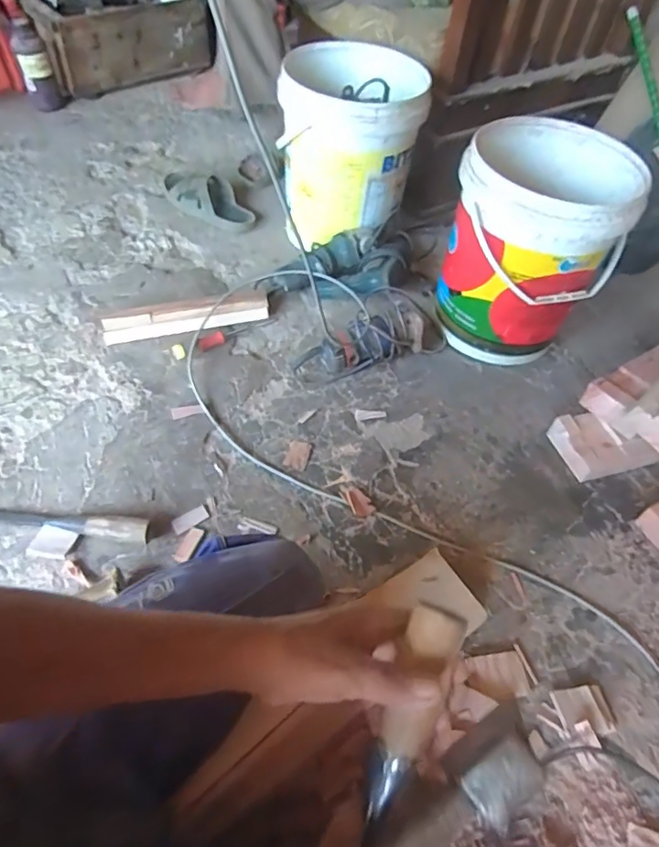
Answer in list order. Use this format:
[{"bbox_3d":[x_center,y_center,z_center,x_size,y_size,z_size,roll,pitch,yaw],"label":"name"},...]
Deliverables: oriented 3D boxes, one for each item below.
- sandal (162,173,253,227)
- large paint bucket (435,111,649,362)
[{"bbox_3d":[-0.305,-0.561,1.369,0.265,0.056,0.127,18,54,10],"label":"sandal"},{"bbox_3d":[0.389,-0.346,1.077,0.303,0.341,0.303,22,54,12],"label":"large paint bucket"}]

